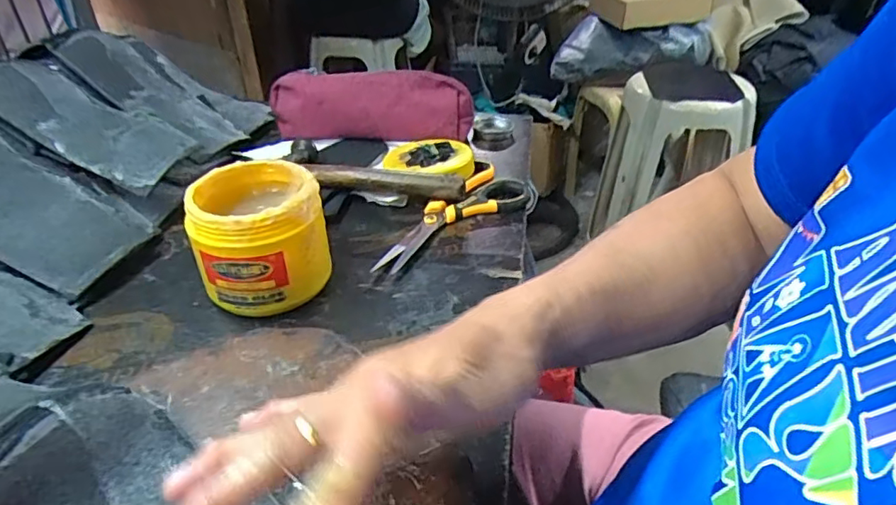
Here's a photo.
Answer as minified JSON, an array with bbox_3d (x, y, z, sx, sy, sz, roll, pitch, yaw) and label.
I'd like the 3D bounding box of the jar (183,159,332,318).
[{"bbox_3d":[-0.142,-0.010,0.430,0.089,0.090,0.089,-1,35,1],"label":"jar"}]

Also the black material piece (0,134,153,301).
[{"bbox_3d":[-0.343,-0.046,0.450,0.185,0.027,0.103,35,47,-12],"label":"black material piece"}]

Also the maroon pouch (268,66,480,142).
[{"bbox_3d":[-0.086,-0.159,0.638,0.219,0.079,0.039,0,35,2],"label":"maroon pouch"}]

